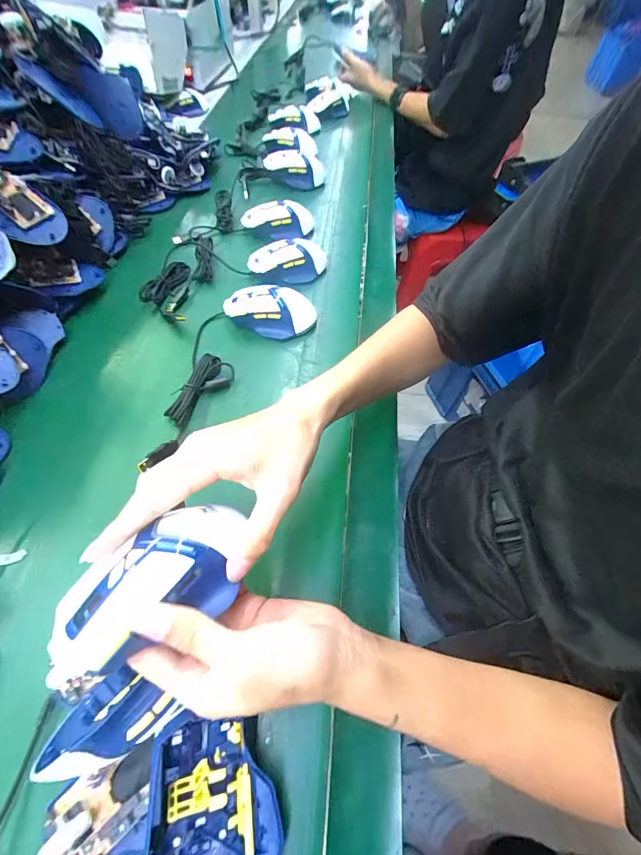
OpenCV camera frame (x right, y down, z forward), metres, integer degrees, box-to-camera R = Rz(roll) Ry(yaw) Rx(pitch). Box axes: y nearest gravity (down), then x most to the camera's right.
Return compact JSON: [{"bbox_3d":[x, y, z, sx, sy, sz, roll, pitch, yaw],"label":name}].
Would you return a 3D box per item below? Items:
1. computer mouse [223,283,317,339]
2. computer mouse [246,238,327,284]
[{"bbox_3d":[-0.068,-0.156,0.496,0.120,0.040,0.065,1,56,-3],"label":"computer mouse"},{"bbox_3d":[-0.042,-0.260,0.567,0.128,0.040,0.074,-26,62,-19],"label":"computer mouse"}]

